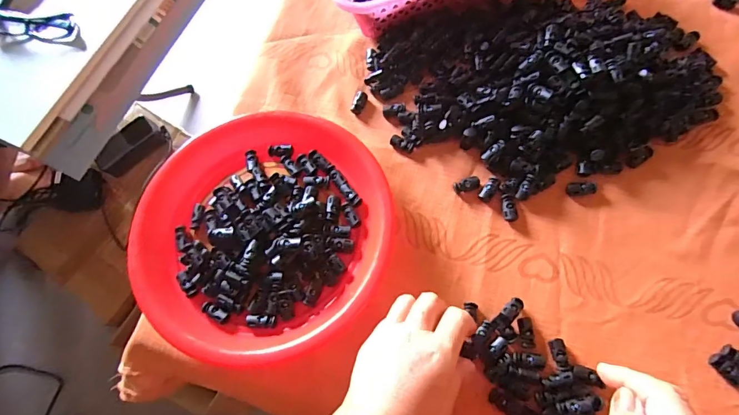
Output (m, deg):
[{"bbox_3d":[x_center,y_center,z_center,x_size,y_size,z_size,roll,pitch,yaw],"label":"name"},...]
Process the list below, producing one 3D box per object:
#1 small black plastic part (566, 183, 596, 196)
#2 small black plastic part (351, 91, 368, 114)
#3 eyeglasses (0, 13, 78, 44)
[{"bbox_3d":[0.217,-0.019,0.430,0.027,0.008,0.012,-2,66,14],"label":"small black plastic part"},{"bbox_3d":[-0.012,-0.124,0.495,0.016,0.008,0.028,12,72,12],"label":"small black plastic part"},{"bbox_3d":[-0.461,-0.251,0.564,0.146,0.031,0.037,9,71,11],"label":"eyeglasses"}]

